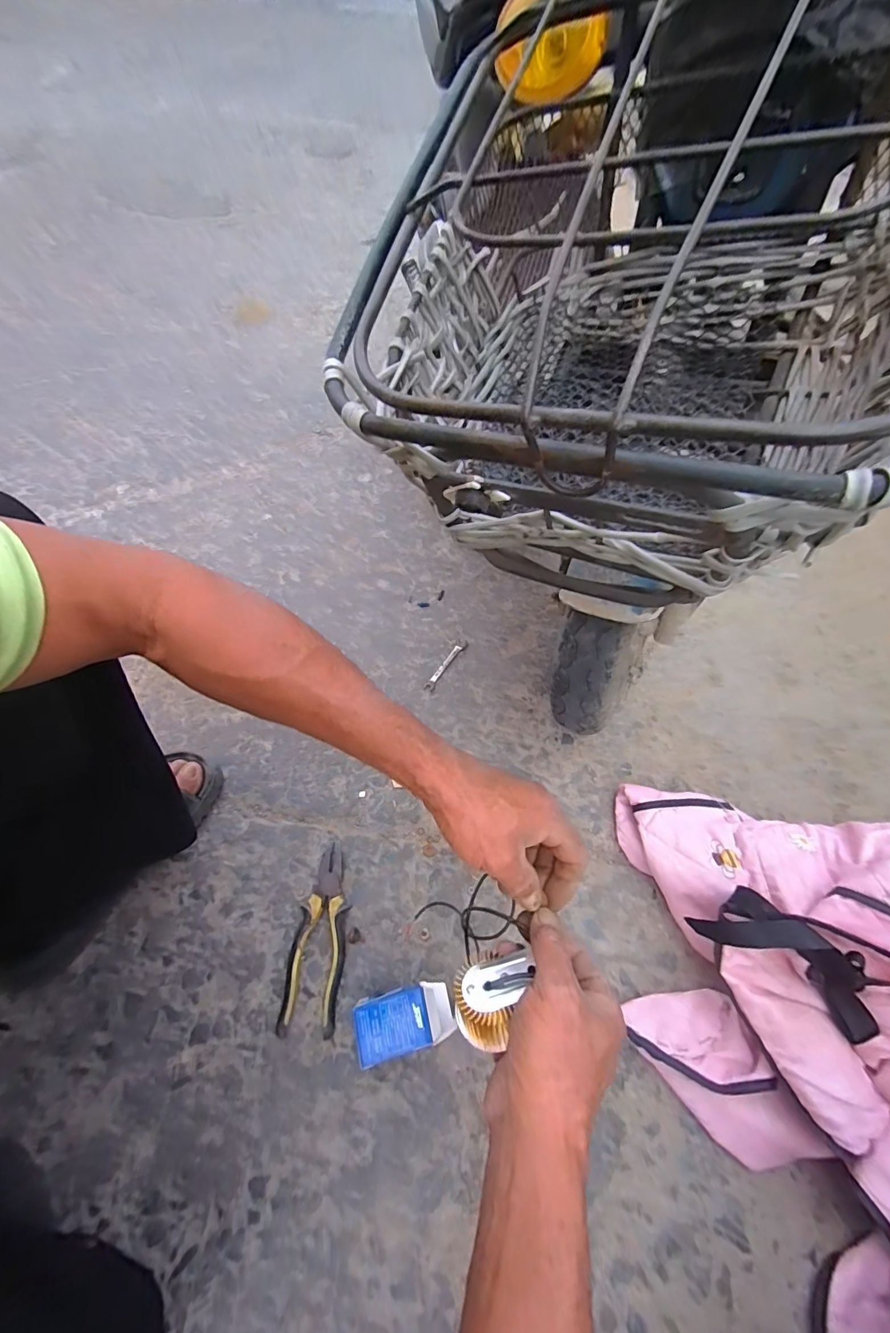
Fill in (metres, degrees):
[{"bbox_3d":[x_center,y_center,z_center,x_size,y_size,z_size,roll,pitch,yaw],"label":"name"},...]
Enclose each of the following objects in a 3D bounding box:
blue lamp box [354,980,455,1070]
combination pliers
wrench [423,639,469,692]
[{"bbox_3d":[-0.039,0.373,0.476,0.093,0.065,0.053,-9,57,-11],"label":"blue lamp box"},{"bbox_3d":[-0.145,0.313,0.527,0.060,0.028,0.188,5,55,-2],"label":"combination pliers"},{"bbox_3d":[0.003,-0.003,0.761,0.020,0.004,0.119,27,58,13],"label":"wrench"}]

